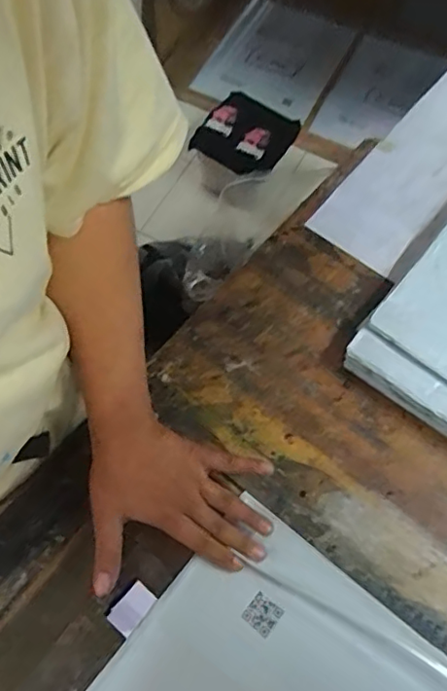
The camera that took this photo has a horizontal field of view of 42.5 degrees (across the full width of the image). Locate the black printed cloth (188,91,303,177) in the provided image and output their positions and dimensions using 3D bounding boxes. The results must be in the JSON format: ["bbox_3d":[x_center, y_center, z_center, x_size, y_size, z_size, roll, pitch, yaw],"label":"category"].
[{"bbox_3d":[0.065,-0.590,1.634,0.257,0.037,0.204,32,98,17],"label":"black printed cloth"}]

